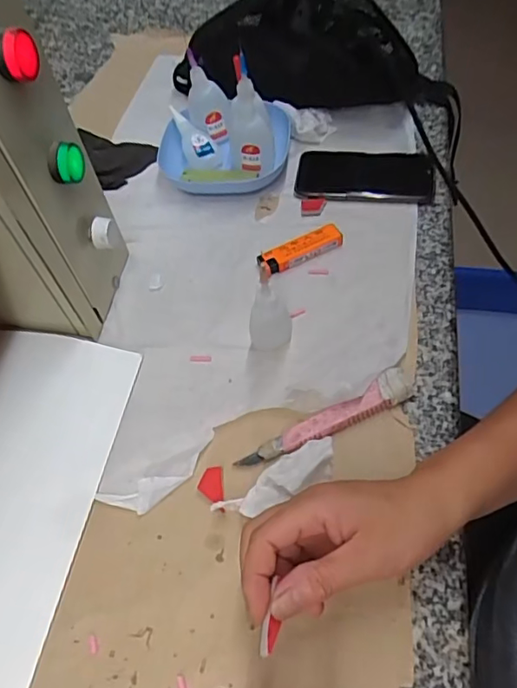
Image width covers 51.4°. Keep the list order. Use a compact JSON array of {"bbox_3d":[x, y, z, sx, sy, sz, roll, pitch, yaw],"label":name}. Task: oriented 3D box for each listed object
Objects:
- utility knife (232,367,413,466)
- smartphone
[{"bbox_3d":[0.050,0.056,0.404,0.139,0.015,0.024,-23,58,-10],"label":"utility knife"},{"bbox_3d":[0.108,-0.176,0.556,0.136,0.015,0.076,5,57,9],"label":"smartphone"}]

